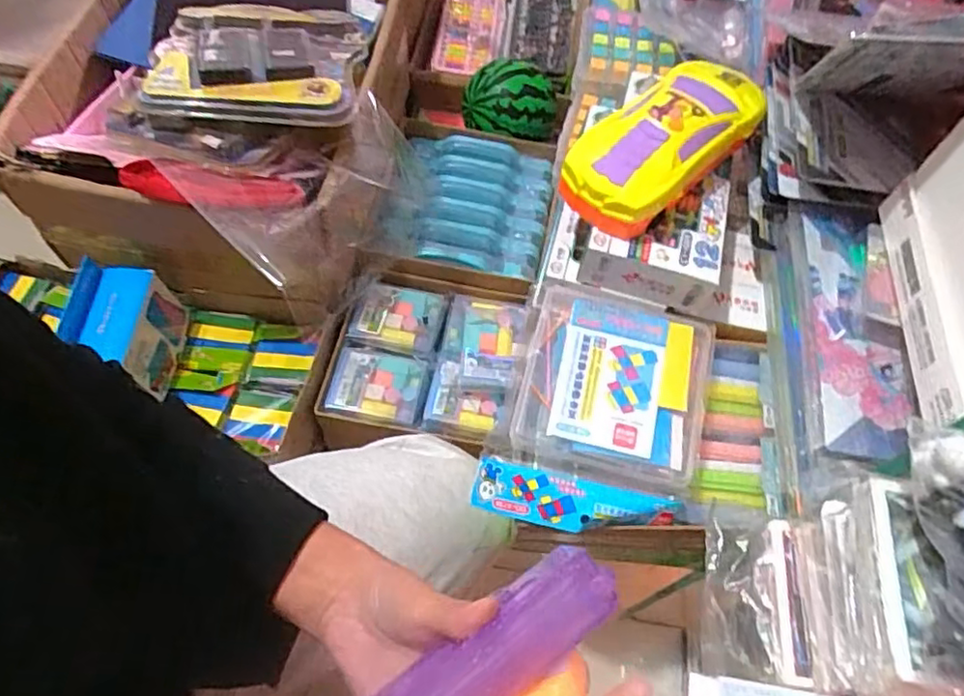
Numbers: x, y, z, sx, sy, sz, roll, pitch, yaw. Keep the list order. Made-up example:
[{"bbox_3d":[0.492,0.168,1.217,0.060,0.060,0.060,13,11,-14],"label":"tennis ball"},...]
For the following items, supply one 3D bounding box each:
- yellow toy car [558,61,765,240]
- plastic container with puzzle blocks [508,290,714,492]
[{"bbox_3d":[0.159,-0.180,0.543,0.095,0.046,0.214,37,65,16],"label":"yellow toy car"},{"bbox_3d":[0.106,0.030,0.523,0.152,0.039,0.151,14,61,4],"label":"plastic container with puzzle blocks"}]

